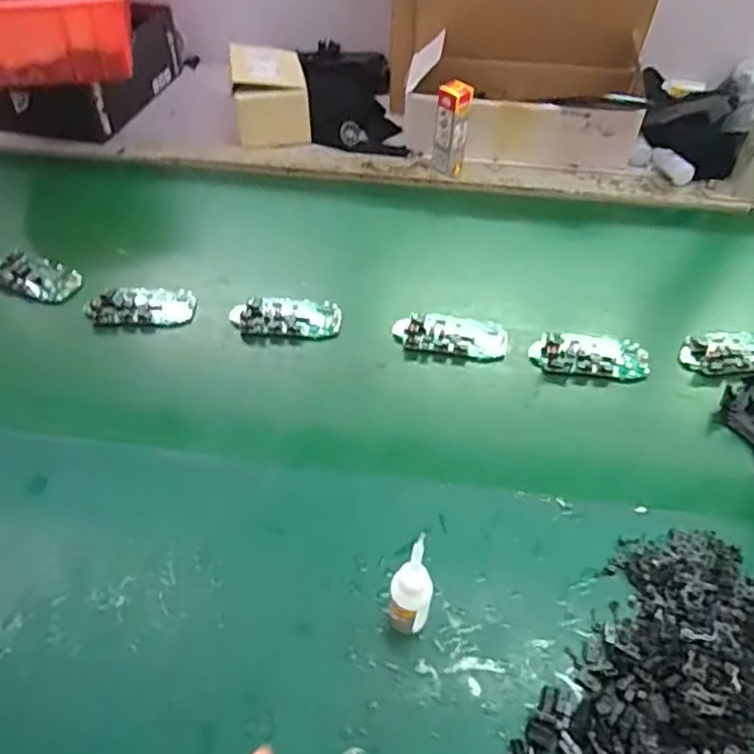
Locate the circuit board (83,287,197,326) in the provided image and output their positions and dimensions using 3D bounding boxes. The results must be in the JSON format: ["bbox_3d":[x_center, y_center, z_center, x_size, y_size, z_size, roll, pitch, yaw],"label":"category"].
[{"bbox_3d":[-0.221,-0.065,0.594,0.099,0.019,0.046,-1,47,-2],"label":"circuit board"}]

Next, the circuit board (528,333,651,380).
[{"bbox_3d":[0.186,-0.018,0.556,0.100,0.015,0.044,6,47,5],"label":"circuit board"}]

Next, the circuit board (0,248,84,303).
[{"bbox_3d":[-0.336,-0.098,0.621,0.093,0.009,0.045,18,65,4],"label":"circuit board"}]

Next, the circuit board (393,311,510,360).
[{"bbox_3d":[0.067,-0.040,0.572,0.099,0.013,0.046,8,48,7],"label":"circuit board"}]

